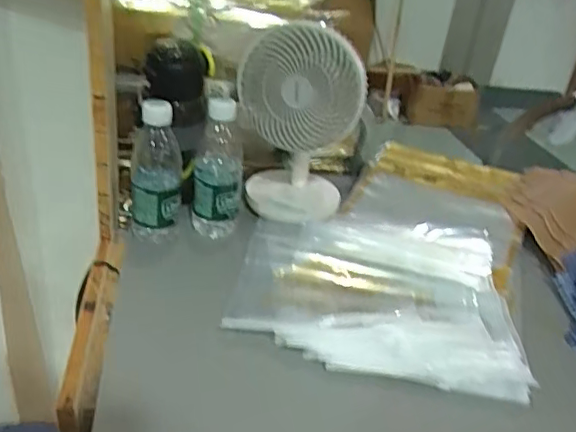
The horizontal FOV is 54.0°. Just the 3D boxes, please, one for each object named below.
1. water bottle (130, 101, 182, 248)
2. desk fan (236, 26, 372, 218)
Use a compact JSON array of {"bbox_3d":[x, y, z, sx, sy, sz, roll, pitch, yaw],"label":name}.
[{"bbox_3d":[-0.158,-0.045,0.678,0.060,0.185,0.053,1,30,-10],"label":"water bottle"},{"bbox_3d":[0.011,-0.127,0.747,0.153,0.231,0.122,5,30,-3],"label":"desk fan"}]

